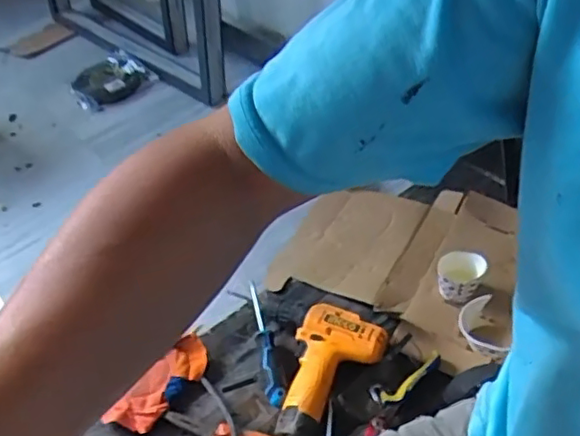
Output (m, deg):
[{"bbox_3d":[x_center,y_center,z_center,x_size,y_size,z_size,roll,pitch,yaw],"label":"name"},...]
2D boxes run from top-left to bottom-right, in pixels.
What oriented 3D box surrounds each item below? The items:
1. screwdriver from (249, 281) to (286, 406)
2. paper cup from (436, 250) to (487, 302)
[{"bbox_3d":[-0.036,0.175,0.872,0.024,0.024,0.201,-12,47,-5],"label":"screwdriver"},{"bbox_3d":[0.254,0.086,0.910,0.066,0.052,0.066,-3,47,4],"label":"paper cup"}]

